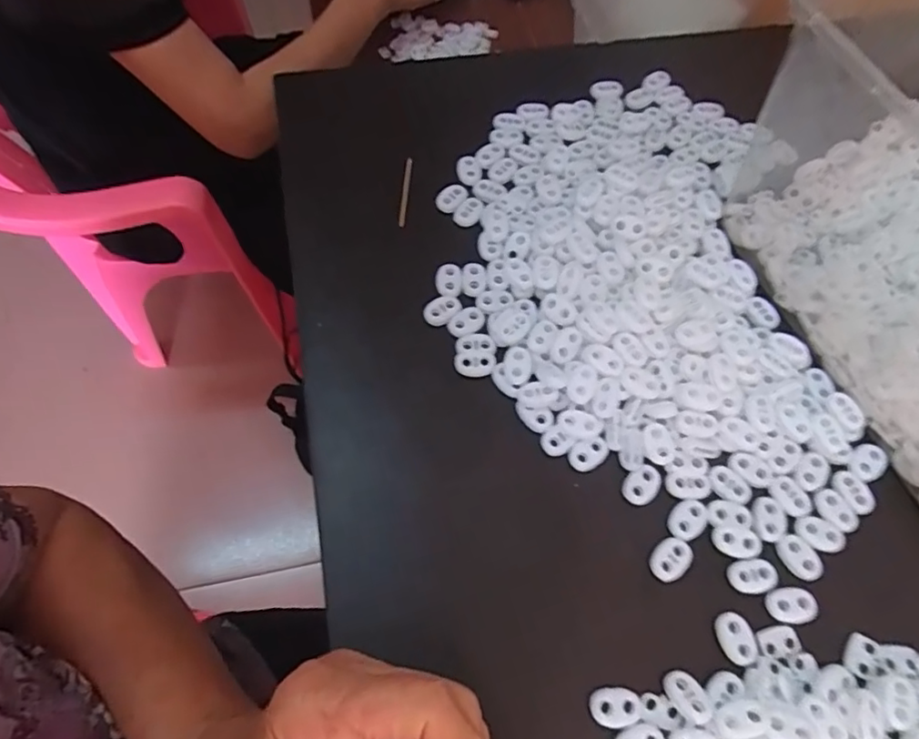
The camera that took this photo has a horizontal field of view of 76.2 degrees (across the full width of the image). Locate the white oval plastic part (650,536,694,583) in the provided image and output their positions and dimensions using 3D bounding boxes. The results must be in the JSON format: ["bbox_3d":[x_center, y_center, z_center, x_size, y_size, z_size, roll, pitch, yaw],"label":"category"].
[{"bbox_3d":[0.106,0.095,0.292,0.023,0.004,0.017,-33,70,-16],"label":"white oval plastic part"}]

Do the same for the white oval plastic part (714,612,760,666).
[{"bbox_3d":[0.131,0.128,0.278,0.017,0.004,0.023,-16,66,-9],"label":"white oval plastic part"}]

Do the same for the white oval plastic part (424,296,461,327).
[{"bbox_3d":[-0.010,-0.035,0.347,0.023,0.004,0.015,-24,68,-12],"label":"white oval plastic part"}]

